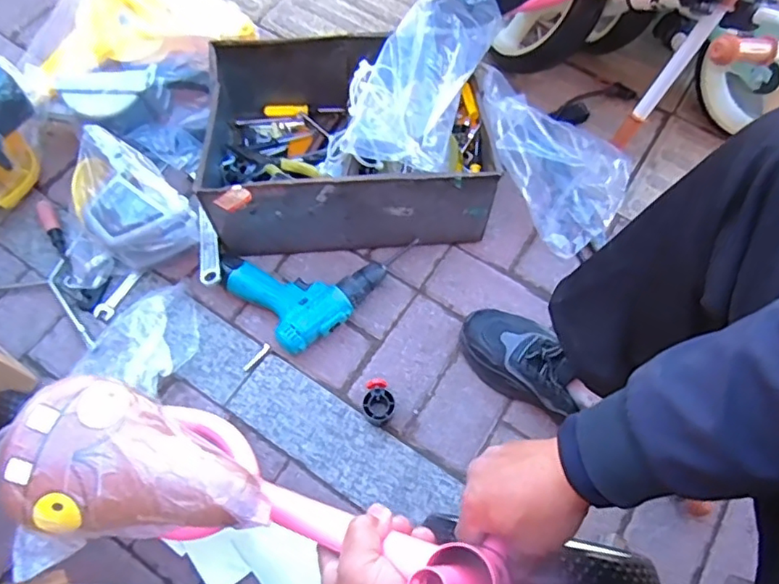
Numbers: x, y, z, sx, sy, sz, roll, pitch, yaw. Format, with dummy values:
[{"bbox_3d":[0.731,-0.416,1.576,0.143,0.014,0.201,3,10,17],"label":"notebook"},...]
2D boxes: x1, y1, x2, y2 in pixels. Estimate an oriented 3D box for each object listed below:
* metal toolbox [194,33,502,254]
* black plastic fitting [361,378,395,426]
[{"bbox_3d":[-0.067,-0.225,0.869,0.413,0.171,0.286,-2,67,-3],"label":"metal toolbox"},{"bbox_3d":[-0.016,0.147,0.776,0.044,0.031,0.062,-8,66,-3],"label":"black plastic fitting"}]

